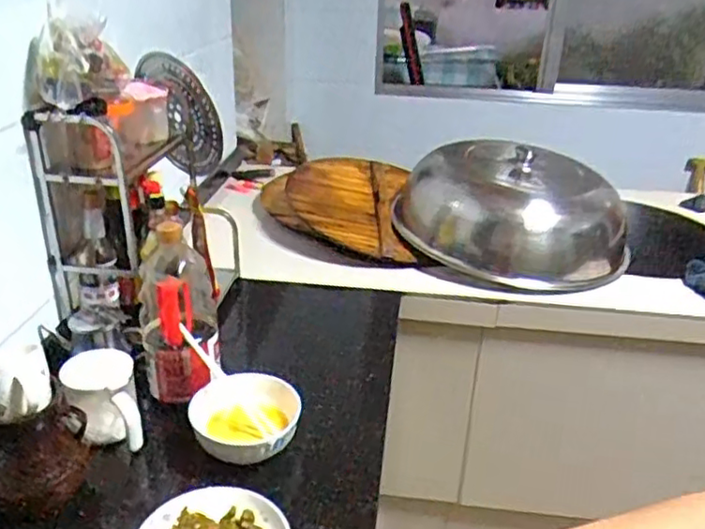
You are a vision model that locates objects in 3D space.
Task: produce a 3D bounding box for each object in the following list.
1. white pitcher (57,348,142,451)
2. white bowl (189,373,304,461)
[{"bbox_3d":[-0.367,0.190,0.959,0.095,0.095,0.164,-11,29,-27],"label":"white pitcher"},{"bbox_3d":[-0.159,0.220,0.950,0.154,0.068,0.154,2,26,-1],"label":"white bowl"}]

